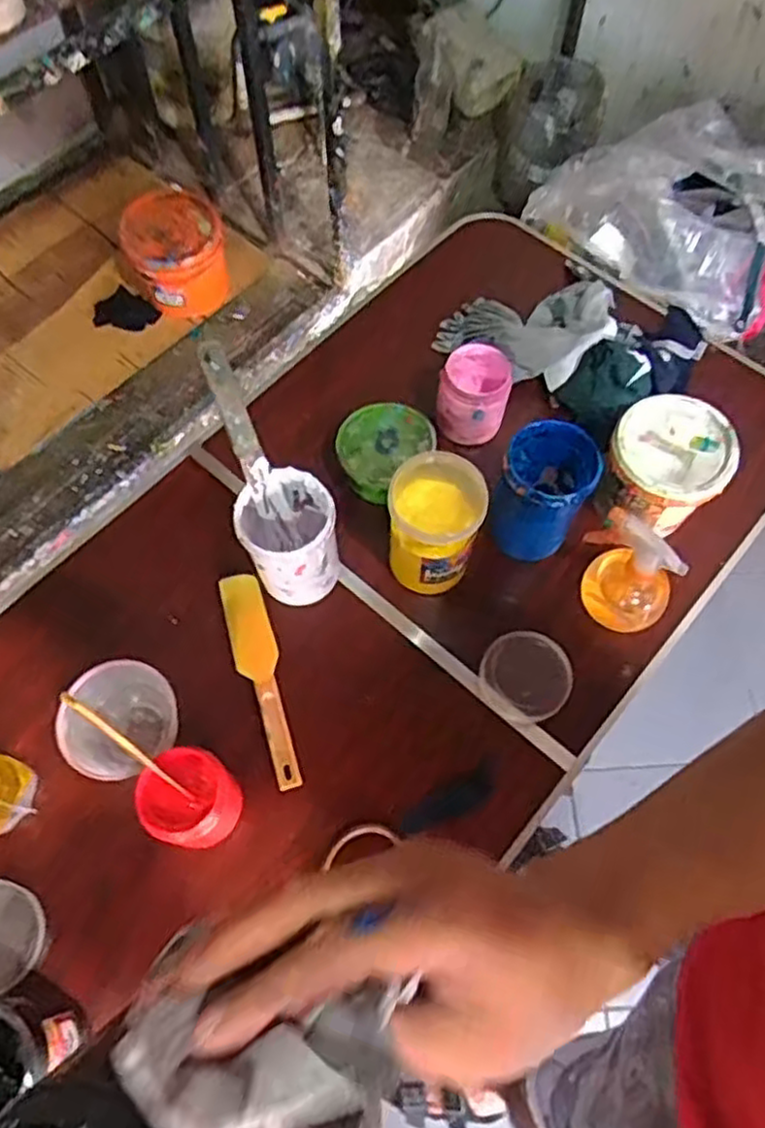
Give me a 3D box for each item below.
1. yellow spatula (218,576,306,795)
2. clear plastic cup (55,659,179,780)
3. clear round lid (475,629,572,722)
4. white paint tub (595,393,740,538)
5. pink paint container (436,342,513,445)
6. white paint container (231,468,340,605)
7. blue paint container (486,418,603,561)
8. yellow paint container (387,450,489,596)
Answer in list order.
[{"bbox_3d":[-0.132,0.122,0.796,0.046,0.015,0.242,-17,67,-8],"label":"yellow spatula"},{"bbox_3d":[-0.271,0.163,0.750,0.106,0.060,0.118,22,67,9],"label":"clear plastic cup"},{"bbox_3d":[0.158,0.124,0.806,0.096,0.009,0.099,24,68,10],"label":"clear round lid"},{"bbox_3d":[0.314,-0.108,0.821,0.124,0.105,0.115,0,66,-1],"label":"white paint tub"},{"bbox_3d":[0.112,-0.206,0.893,0.088,0.082,0.093,13,66,5],"label":"pink paint container"},{"bbox_3d":[-0.097,-0.021,0.779,0.095,0.144,0.091,0,66,-1],"label":"white paint container"},{"bbox_3d":[0.170,-0.073,0.796,0.093,0.147,0.093,17,67,7],"label":"blue paint container"},{"bbox_3d":[0.056,-0.039,0.788,0.096,0.149,0.096,20,67,8],"label":"yellow paint container"}]

